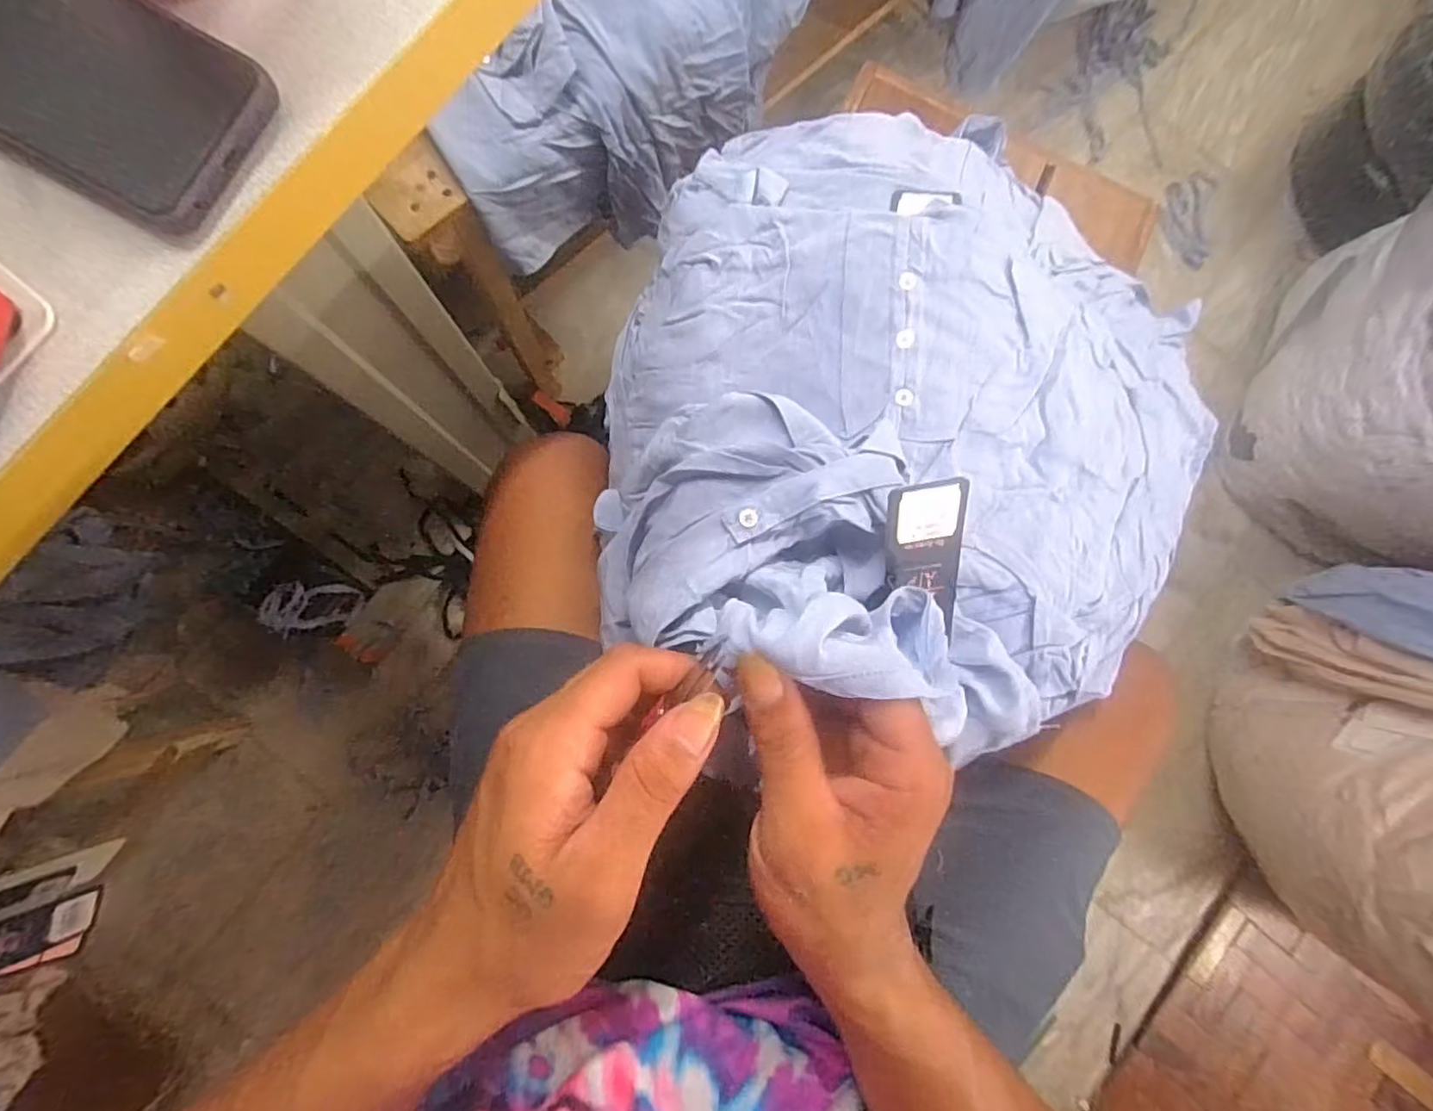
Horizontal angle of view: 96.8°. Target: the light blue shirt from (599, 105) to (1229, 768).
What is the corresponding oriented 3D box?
[{"bbox_3d":[0.143,-0.101,0.419,0.415,0.114,0.382,9,83,-3],"label":"light blue shirt"}]

